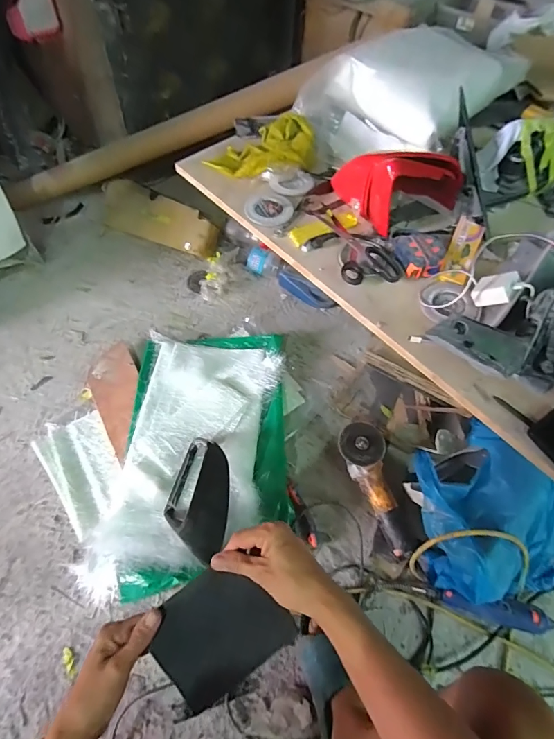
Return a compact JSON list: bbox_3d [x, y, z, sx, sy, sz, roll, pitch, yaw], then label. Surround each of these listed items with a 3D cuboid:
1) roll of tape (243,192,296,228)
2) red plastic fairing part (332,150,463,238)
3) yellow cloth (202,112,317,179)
[{"bbox_3d":[-0.015,-0.332,0.815,0.095,0.013,0.093,2,59,-4],"label":"roll of tape"},{"bbox_3d":[0.251,-0.400,0.785,0.220,0.137,0.177,-27,65,-19],"label":"red plastic fairing part"},{"bbox_3d":[-0.034,-0.493,0.872,0.239,0.063,0.140,0,59,-5],"label":"yellow cloth"}]

